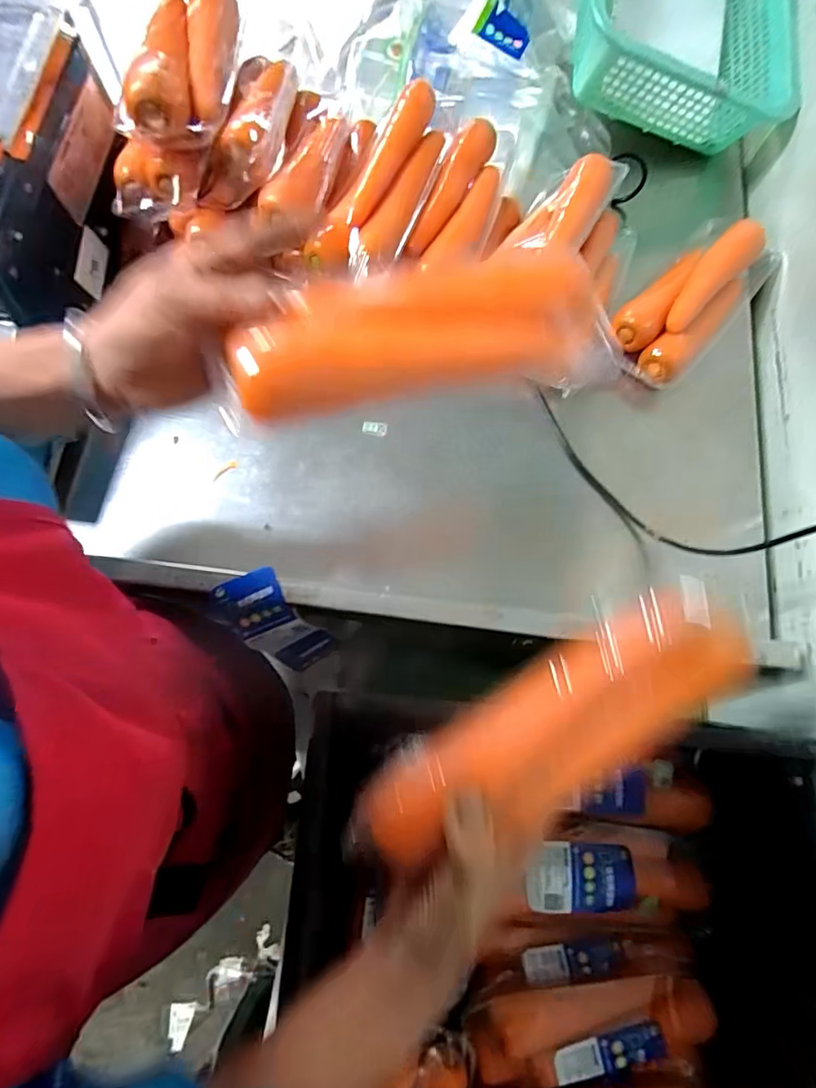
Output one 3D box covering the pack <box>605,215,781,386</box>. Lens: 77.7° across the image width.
[{"bbox_3d":[0.310,-0.262,0.542,0.090,0.046,0.214,43,82,8],"label":"pack"}]

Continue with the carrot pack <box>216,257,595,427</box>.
[{"bbox_3d":[0.004,-0.115,0.287,0.196,0.037,0.066,-15,78,-9],"label":"carrot pack"}]

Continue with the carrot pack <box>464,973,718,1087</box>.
[{"bbox_3d":[0.165,0.434,0.450,0.222,0.046,0.086,-3,75,-1],"label":"carrot pack"}]

